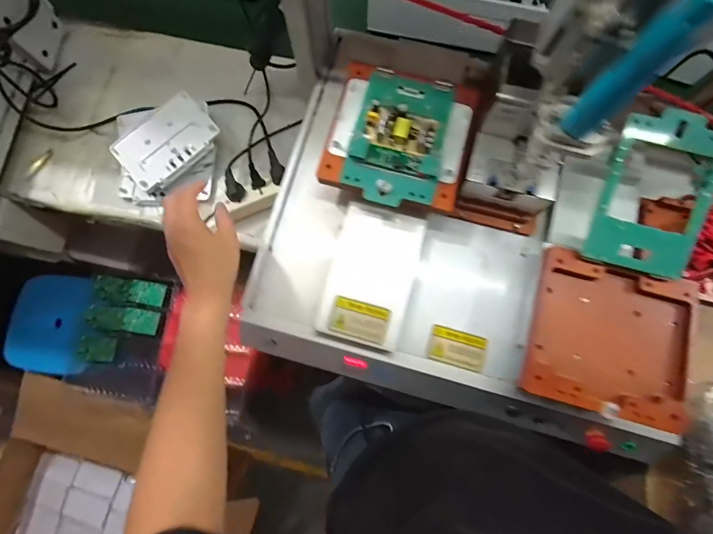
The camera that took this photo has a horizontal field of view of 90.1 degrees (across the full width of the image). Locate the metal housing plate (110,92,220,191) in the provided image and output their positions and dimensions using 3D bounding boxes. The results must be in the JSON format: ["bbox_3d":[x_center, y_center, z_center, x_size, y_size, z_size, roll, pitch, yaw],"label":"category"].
[{"bbox_3d":[-0.375,-0.251,0.698,0.186,0.015,0.133,-39,80,-8],"label":"metal housing plate"}]

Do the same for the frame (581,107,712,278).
[{"bbox_3d":[0.387,-0.095,0.459,0.129,0.020,0.198,16,99,5],"label":"frame"}]

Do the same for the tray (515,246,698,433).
[{"bbox_3d":[0.334,0.092,0.469,0.195,0.027,0.189,15,78,4],"label":"tray"}]

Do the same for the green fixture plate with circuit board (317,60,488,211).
[{"bbox_3d":[0.067,-0.194,0.512,0.202,0.031,0.208,15,78,3],"label":"green fixture plate with circuit board"}]

